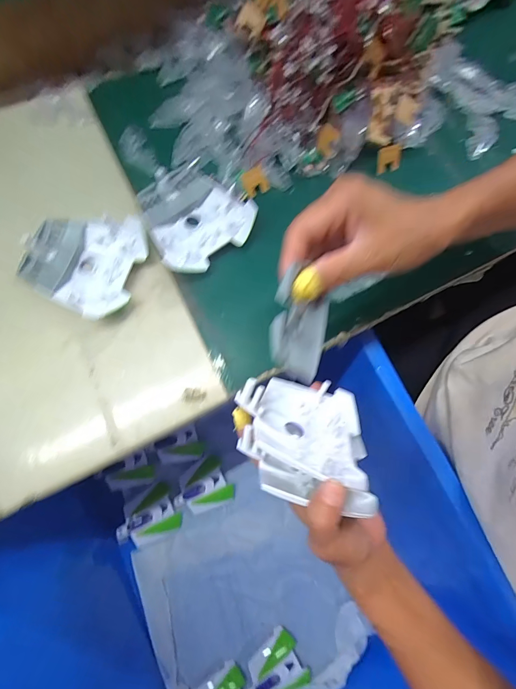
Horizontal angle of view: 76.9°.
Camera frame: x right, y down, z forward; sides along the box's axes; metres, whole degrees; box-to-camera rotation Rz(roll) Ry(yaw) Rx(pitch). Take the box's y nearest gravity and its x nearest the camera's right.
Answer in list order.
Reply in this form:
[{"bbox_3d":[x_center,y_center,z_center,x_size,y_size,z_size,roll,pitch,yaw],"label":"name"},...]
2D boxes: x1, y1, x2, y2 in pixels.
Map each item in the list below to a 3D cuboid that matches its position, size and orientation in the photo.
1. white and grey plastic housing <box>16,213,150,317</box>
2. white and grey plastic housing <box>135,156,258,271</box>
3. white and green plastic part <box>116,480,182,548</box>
[{"bbox_3d":[-0.173,-0.084,0.319,0.116,0.021,0.104,17,76,1],"label":"white and grey plastic housing"},{"bbox_3d":[-0.068,-0.133,0.334,0.100,0.021,0.112,-38,81,-11],"label":"white and grey plastic housing"},{"bbox_3d":[-0.202,0.317,0.597,0.103,0.017,0.090,-24,82,-25],"label":"white and green plastic part"}]

